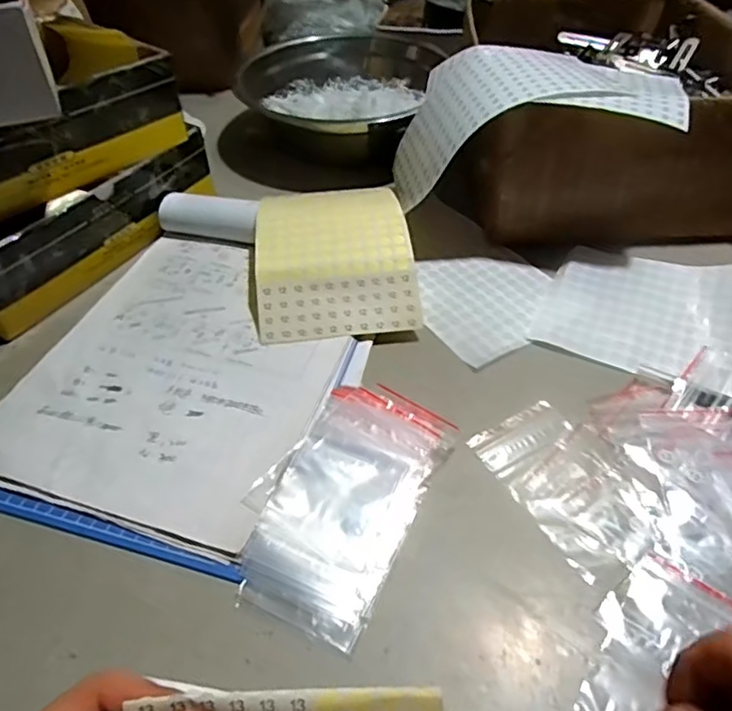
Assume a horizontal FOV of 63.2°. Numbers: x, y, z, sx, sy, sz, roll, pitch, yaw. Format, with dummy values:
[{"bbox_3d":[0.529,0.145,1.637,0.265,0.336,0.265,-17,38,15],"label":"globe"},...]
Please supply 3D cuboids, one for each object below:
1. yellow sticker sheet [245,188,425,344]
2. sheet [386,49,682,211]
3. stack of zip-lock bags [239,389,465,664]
[{"bbox_3d":[-0.029,-0.083,0.488,0.126,0.033,0.154,-6,46,-4],"label":"yellow sticker sheet"},{"bbox_3d":[0.142,-0.203,0.529,0.226,0.101,0.160,2,47,2],"label":"sheet"},{"bbox_3d":[-0.013,0.081,0.355,0.091,0.005,0.154,19,49,20],"label":"stack of zip-lock bags"}]

